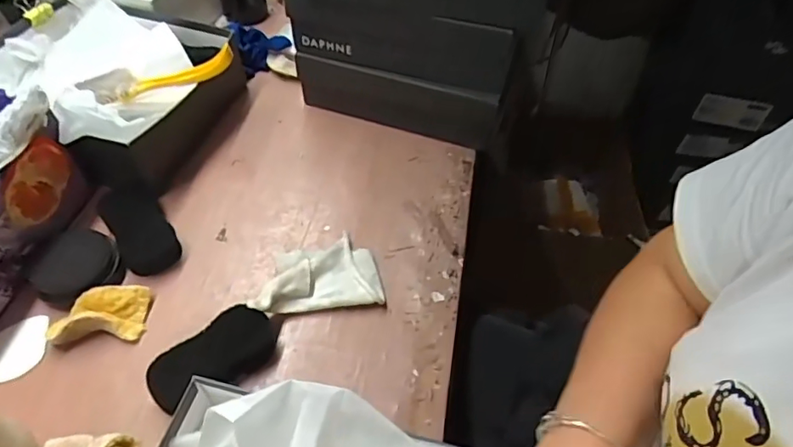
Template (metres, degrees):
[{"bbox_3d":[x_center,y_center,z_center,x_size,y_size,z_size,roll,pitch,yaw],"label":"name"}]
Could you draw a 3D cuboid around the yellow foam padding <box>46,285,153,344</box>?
[{"bbox_3d":[-0.320,0.100,0.568,0.098,0.037,0.052,-14,53,-12],"label":"yellow foam padding"}]

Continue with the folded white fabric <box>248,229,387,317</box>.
[{"bbox_3d":[-0.091,0.056,0.613,0.143,0.034,0.097,-6,52,-6],"label":"folded white fabric"}]

